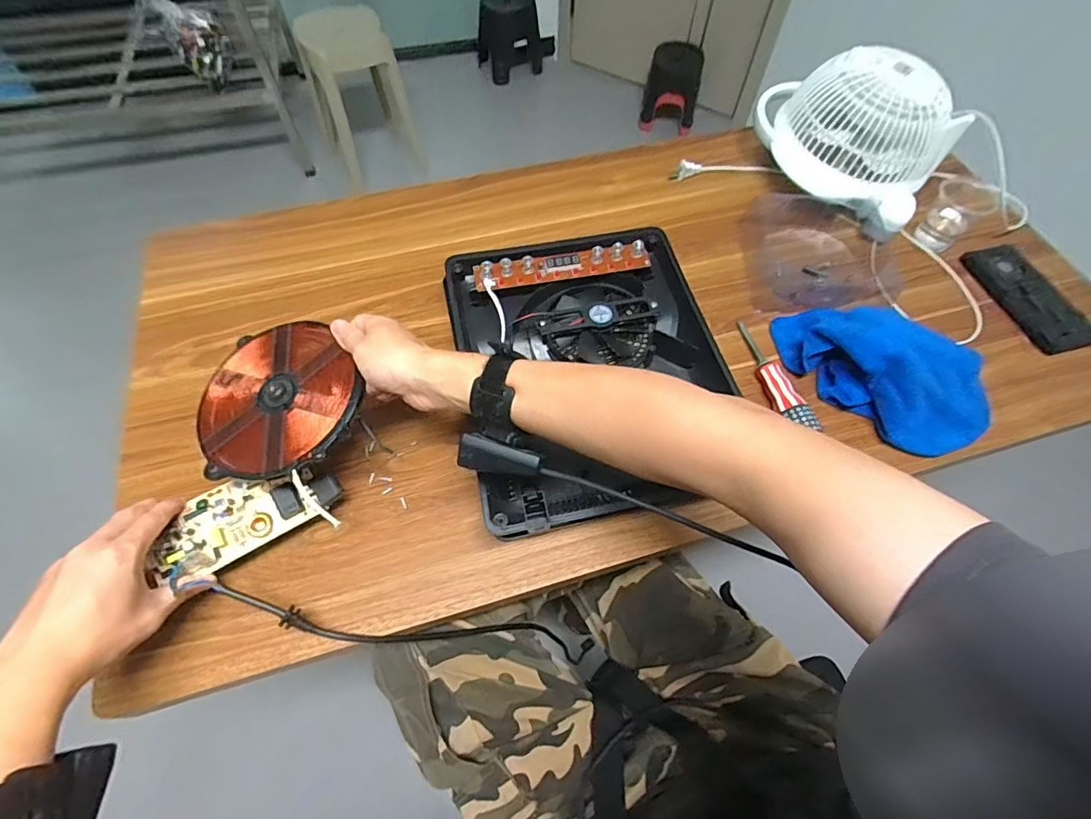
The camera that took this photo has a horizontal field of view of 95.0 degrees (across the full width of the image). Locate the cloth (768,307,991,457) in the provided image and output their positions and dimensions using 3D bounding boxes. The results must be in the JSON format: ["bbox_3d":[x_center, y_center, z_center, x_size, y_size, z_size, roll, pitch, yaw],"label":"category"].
[{"bbox_3d":[0.369,-0.049,0.542,0.229,0.083,0.113,40,67,18],"label":"cloth"}]

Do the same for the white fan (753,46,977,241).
[{"bbox_3d":[0.431,-0.399,0.700,0.191,0.117,0.274,-40,69,-21],"label":"white fan"}]

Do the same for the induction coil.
[{"bbox_3d":[-0.241,-0.011,0.462,0.153,0.018,0.155,-6,63,8],"label":"induction coil"}]

